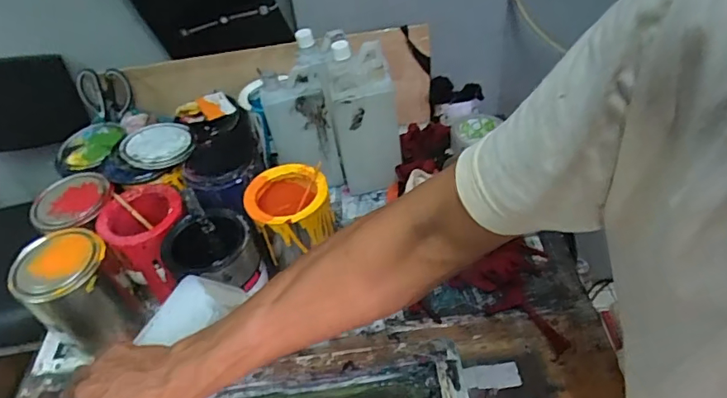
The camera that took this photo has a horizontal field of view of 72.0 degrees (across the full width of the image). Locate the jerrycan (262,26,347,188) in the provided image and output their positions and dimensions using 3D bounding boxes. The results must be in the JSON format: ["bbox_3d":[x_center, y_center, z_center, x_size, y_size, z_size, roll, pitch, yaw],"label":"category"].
[{"bbox_3d":[-0.107,-0.139,0.843,0.108,0.204,0.144,-11,44,-4],"label":"jerrycan"}]

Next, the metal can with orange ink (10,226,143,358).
[{"bbox_3d":[-0.374,0.125,0.666,0.105,0.142,0.102,-4,43,3],"label":"metal can with orange ink"}]

